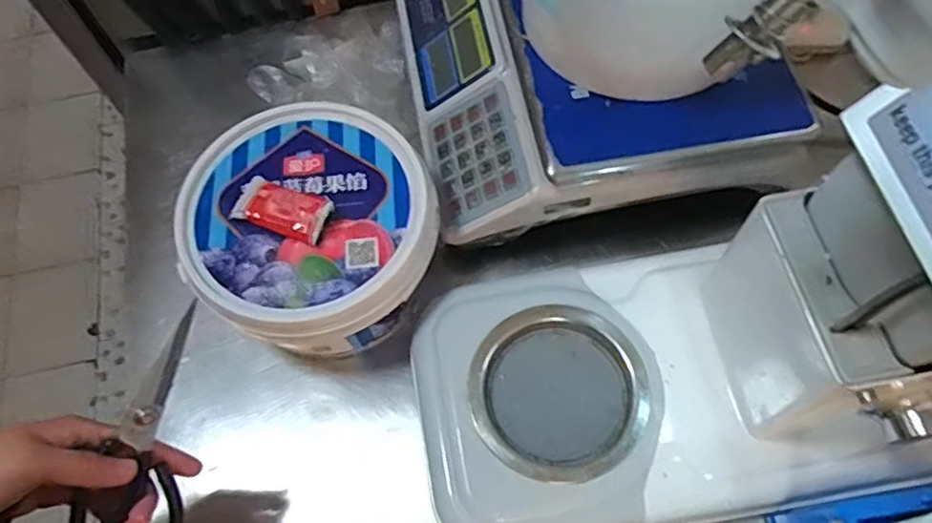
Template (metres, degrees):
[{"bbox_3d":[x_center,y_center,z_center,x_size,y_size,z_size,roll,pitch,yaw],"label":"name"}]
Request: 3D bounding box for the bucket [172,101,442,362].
[{"bbox_3d":[-0.124,-0.019,0.566,0.197,0.125,0.199,-1,65,2],"label":"bucket"}]

